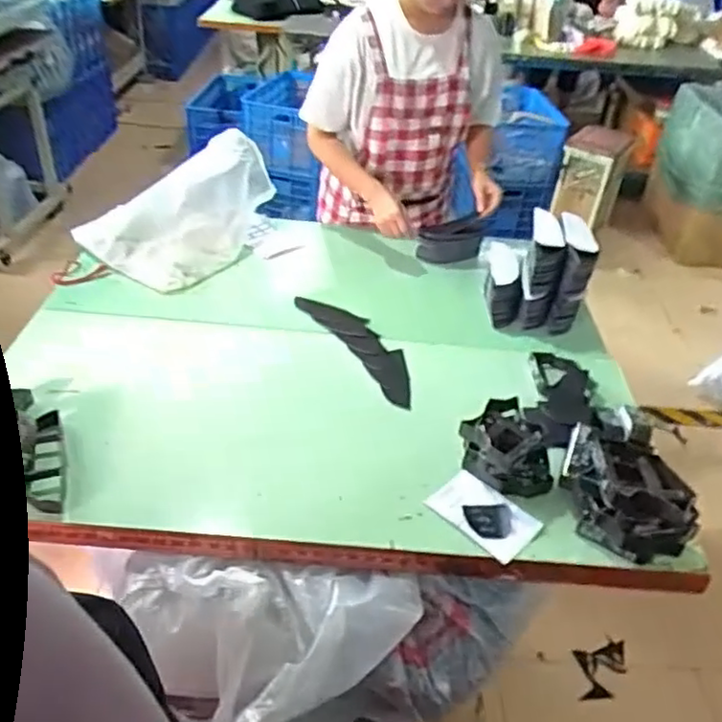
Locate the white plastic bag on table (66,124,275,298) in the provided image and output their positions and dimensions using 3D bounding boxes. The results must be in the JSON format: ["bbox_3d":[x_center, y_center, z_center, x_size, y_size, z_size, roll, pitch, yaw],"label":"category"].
[{"bbox_3d":[-0.378,-0.316,1.434,0.424,0.257,0.227,-13,40,-22],"label":"white plastic bag on table"}]

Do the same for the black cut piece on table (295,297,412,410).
[{"bbox_3d":[0.005,-0.034,1.350,0.106,0.018,0.363,-22,47,-29],"label":"black cut piece on table"}]

